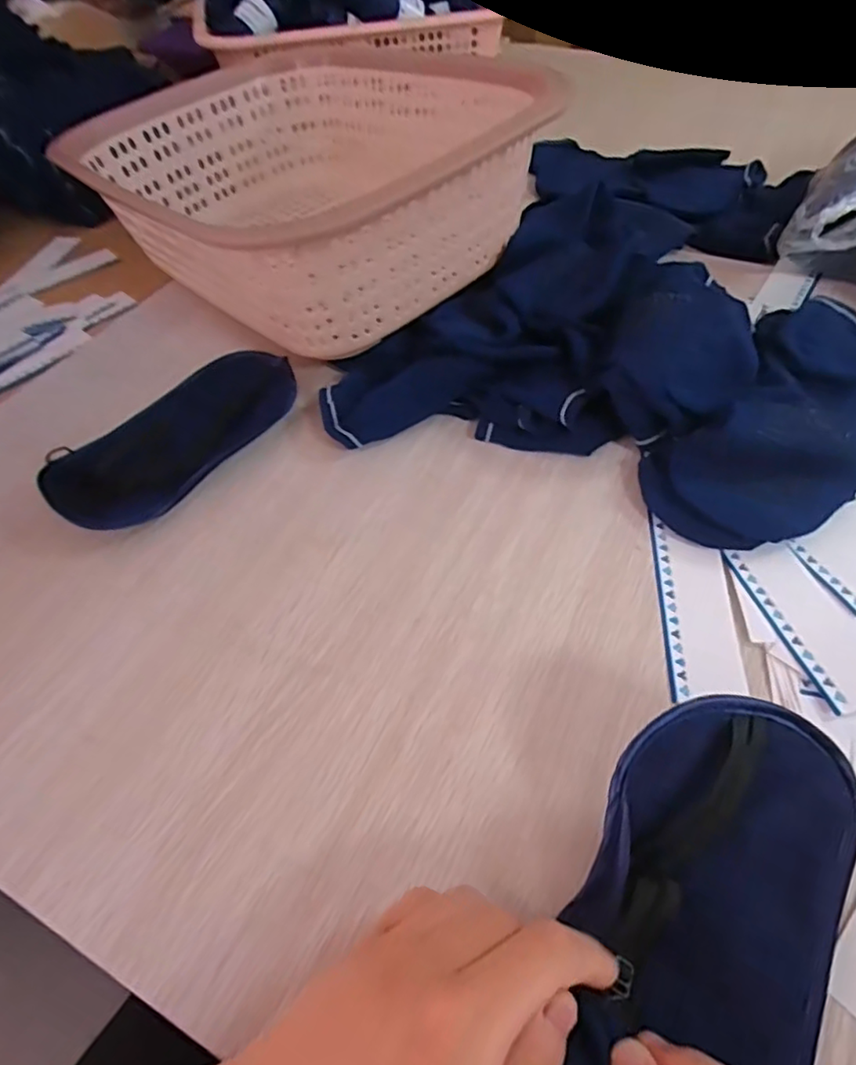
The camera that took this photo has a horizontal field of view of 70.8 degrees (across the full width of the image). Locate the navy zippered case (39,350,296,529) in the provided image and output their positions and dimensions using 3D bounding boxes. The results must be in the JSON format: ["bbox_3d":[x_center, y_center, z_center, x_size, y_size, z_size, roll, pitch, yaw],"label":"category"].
[{"bbox_3d":[-0.171,-0.070,0.407,0.092,0.033,0.172,30,60,24],"label":"navy zippered case"}]

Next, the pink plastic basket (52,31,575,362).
[{"bbox_3d":[-0.104,-0.289,0.508,0.387,0.140,0.279,37,63,28],"label":"pink plastic basket"}]

